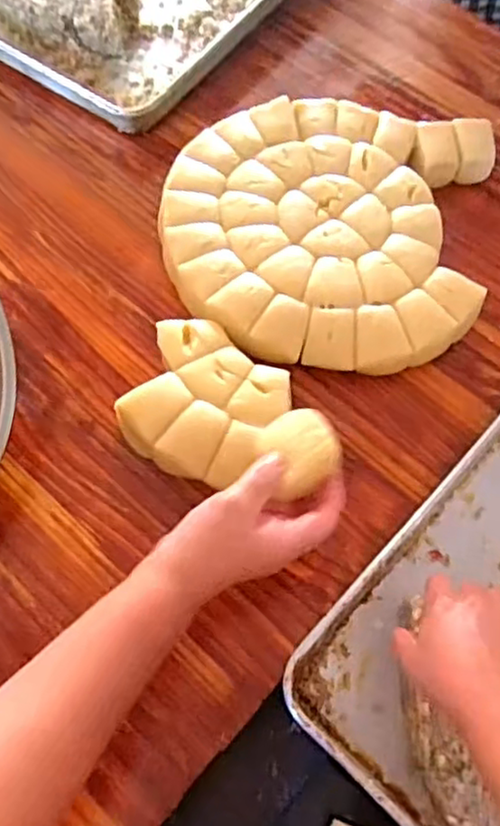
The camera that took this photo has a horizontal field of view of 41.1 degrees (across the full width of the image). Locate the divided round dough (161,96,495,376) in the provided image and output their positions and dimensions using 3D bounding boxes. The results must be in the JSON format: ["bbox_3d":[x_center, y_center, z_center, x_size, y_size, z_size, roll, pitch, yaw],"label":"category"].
[{"bbox_3d":[0.075,-0.188,0.678,0.306,0.051,0.308,1,65,-2],"label":"divided round dough"}]

